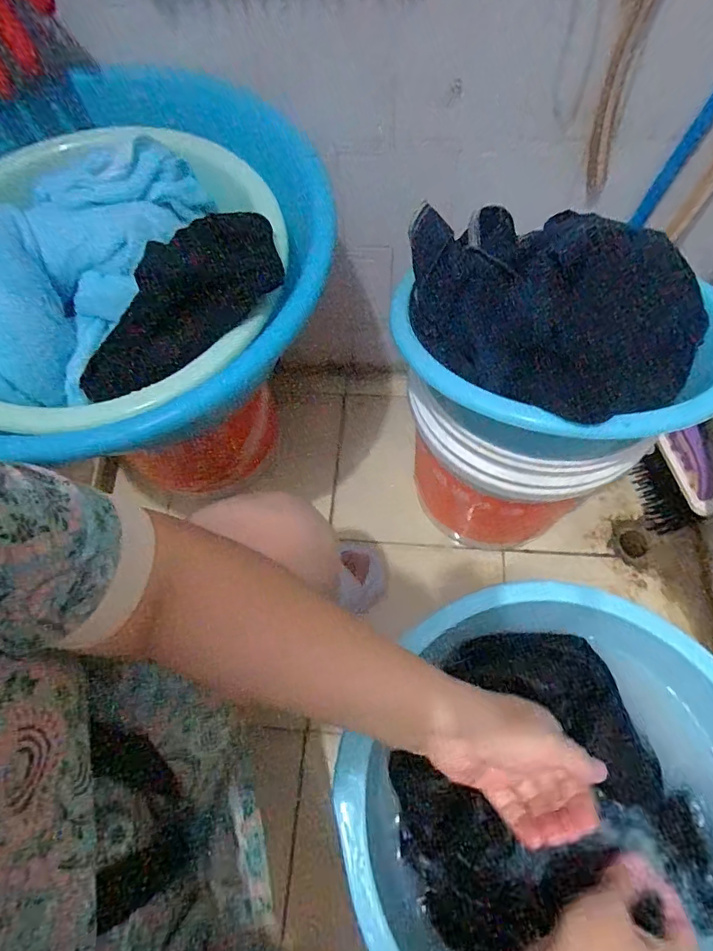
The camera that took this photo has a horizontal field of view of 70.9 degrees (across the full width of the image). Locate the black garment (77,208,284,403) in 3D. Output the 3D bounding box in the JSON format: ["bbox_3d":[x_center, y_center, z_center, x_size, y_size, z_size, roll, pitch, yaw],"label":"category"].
[{"bbox_3d":[-0.172,-0.156,0.476,0.232,0.089,0.062,-40,66,8],"label":"black garment"}]

